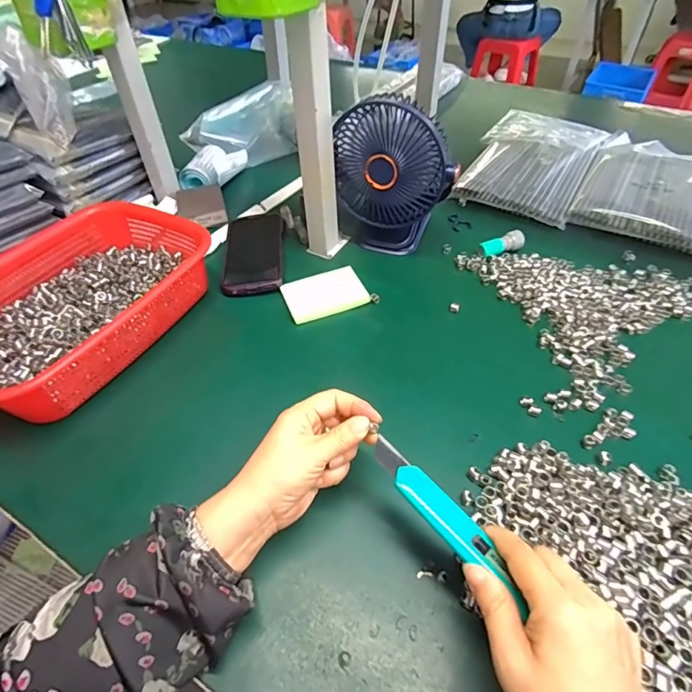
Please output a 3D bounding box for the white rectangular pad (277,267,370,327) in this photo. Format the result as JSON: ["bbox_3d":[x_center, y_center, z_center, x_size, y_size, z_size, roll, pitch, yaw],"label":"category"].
[{"bbox_3d":[-0.027,-0.066,0.539,0.095,0.014,0.067,-18,49,-14],"label":"white rectangular pad"}]

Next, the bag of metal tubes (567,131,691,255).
[{"bbox_3d":[0.489,-0.260,0.700,0.183,0.025,0.323,24,52,23],"label":"bag of metal tubes"}]

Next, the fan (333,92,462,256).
[{"bbox_3d":[0.057,-0.210,0.560,0.141,0.179,0.097,1,47,2],"label":"fan"}]

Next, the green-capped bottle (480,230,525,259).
[{"bbox_3d":[0.212,-0.139,0.592,0.059,0.021,0.024,-16,49,-13],"label":"green-capped bottle"}]

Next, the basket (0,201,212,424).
[{"bbox_3d":[-0.291,-0.058,0.500,0.211,0.075,0.293,23,52,21],"label":"basket"}]

